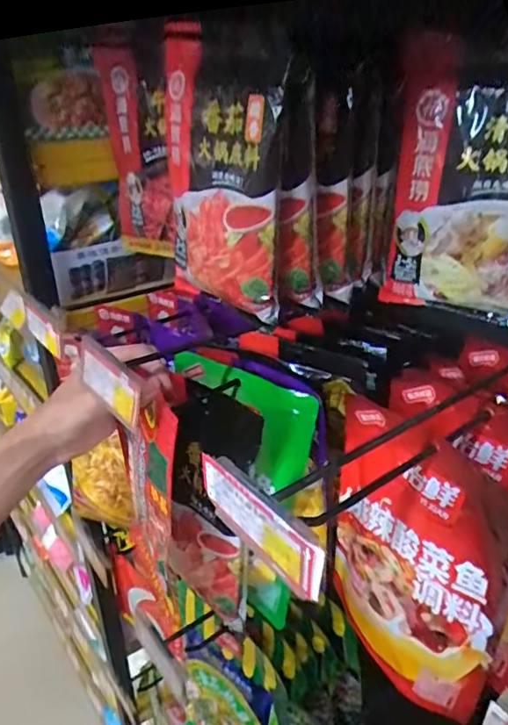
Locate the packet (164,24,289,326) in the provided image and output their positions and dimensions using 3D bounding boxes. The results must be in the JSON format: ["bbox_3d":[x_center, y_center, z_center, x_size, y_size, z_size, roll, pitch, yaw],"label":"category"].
[{"bbox_3d":[-0.034,-0.165,0.471,0.025,0.226,0.146,-17,32,-41],"label":"packet"}]

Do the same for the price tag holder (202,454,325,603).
[{"bbox_3d":[0.003,0.090,0.295,0.010,0.047,0.094,-22,35,-33],"label":"price tag holder"}]

